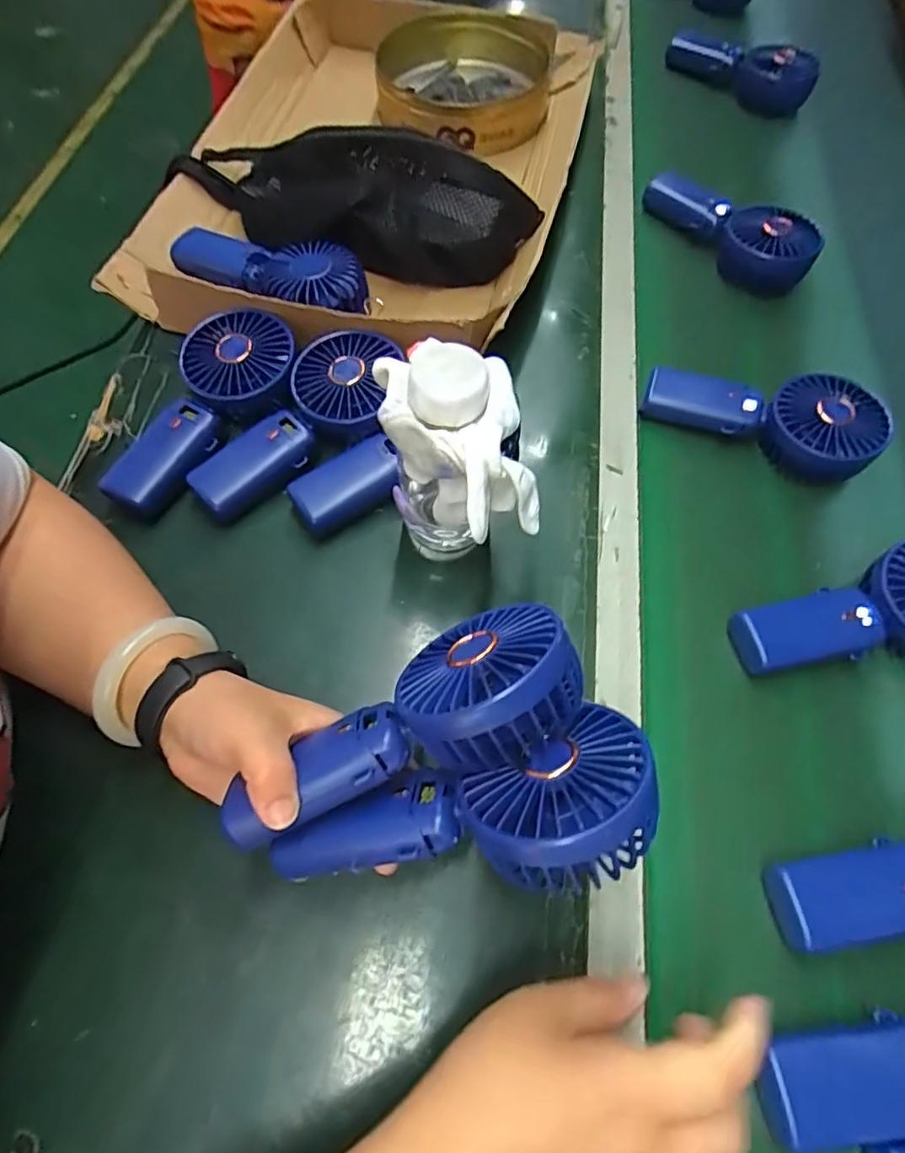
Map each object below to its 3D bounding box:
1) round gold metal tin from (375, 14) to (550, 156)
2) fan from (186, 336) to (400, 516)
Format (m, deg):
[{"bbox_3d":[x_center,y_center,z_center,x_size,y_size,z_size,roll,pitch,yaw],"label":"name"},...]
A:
[{"bbox_3d":[0.017,-0.539,0.652,0.173,0.051,0.186,1,63,-3],"label":"round gold metal tin"},{"bbox_3d":[-0.108,-0.112,0.442,0.076,0.041,0.176,35,66,13],"label":"fan"}]

